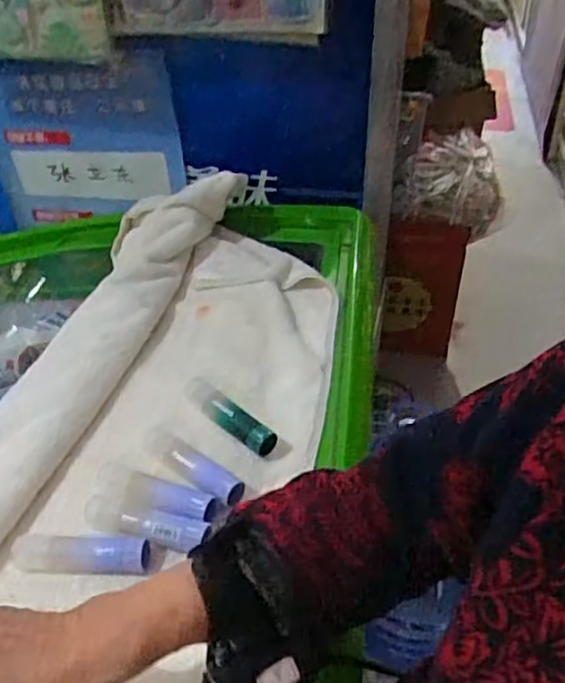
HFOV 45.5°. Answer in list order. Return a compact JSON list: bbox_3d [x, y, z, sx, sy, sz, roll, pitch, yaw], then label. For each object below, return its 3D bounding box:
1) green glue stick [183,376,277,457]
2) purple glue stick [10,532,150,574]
[{"bbox_3d":[-0.049,0.061,0.579,0.024,0.019,0.110,-32,49,-31],"label":"green glue stick"},{"bbox_3d":[-0.146,0.151,0.483,0.099,0.020,0.023,4,41,5],"label":"purple glue stick"}]

